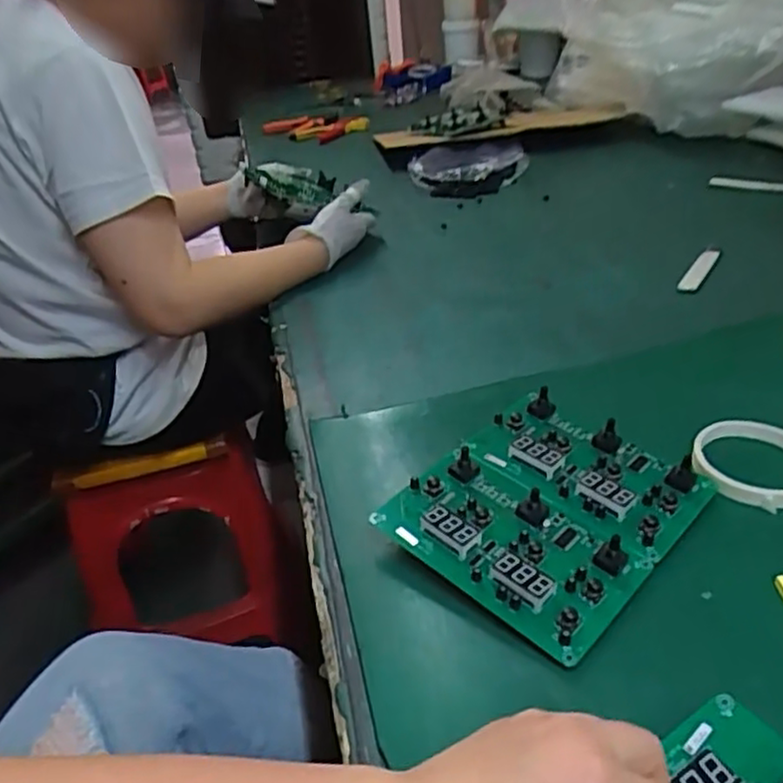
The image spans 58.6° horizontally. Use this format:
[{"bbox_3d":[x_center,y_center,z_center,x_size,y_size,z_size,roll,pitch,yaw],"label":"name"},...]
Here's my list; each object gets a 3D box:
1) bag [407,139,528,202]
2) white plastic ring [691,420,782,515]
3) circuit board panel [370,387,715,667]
[{"bbox_3d":[0.138,-0.407,1.265,0.212,0.038,0.250,-3,33,4],"label":"bag"},{"bbox_3d":[0.279,0.053,0.537,0.086,0.016,0.090,-4,33,3],"label":"white plastic ring"},{"bbox_3d":[0.112,0.080,0.504,0.166,0.033,0.198,24,44,38],"label":"circuit board panel"}]

